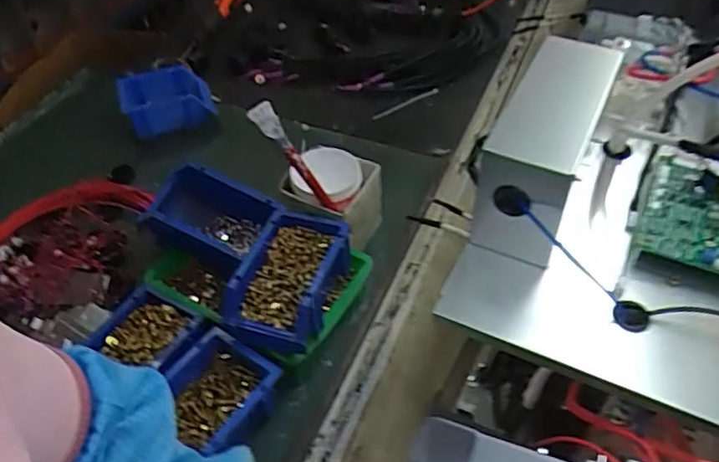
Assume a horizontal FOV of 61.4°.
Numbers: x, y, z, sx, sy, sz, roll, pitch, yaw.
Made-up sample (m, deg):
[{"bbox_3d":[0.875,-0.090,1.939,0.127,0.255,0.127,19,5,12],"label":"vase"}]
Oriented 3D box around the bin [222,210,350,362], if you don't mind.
[{"bbox_3d":[-0.086,0.061,0.730,0.111,0.080,0.174,12,48,9],"label":"bin"}]

